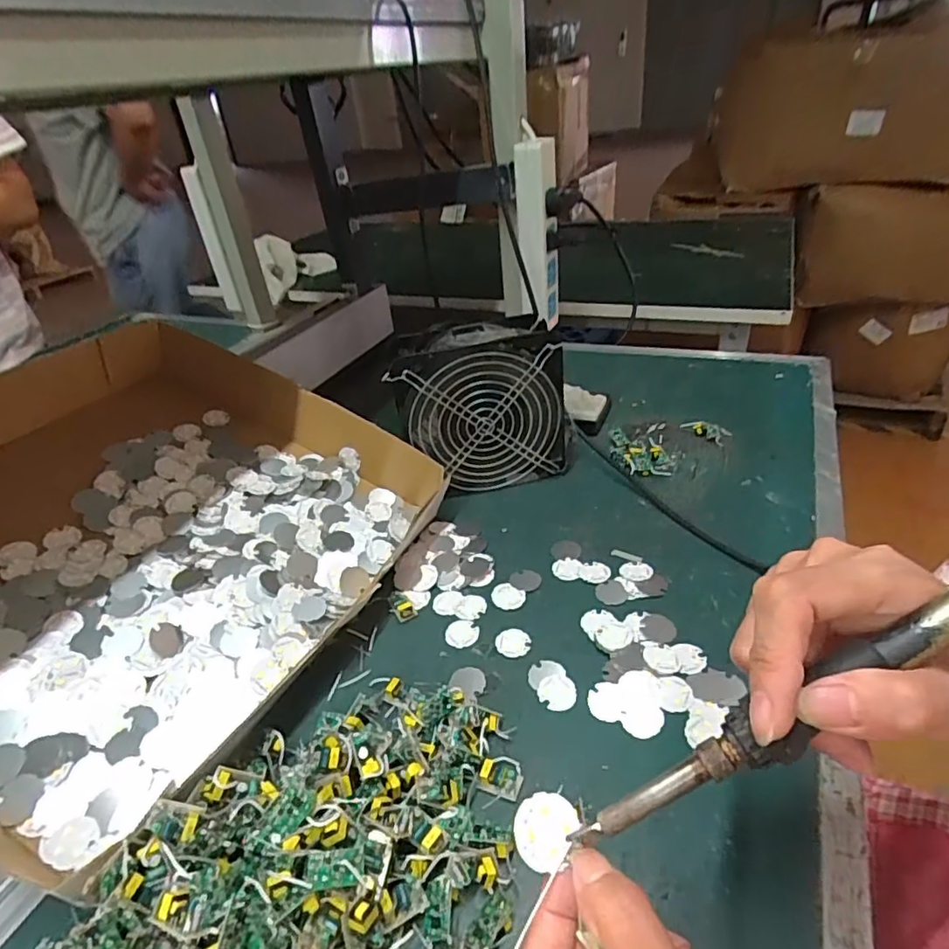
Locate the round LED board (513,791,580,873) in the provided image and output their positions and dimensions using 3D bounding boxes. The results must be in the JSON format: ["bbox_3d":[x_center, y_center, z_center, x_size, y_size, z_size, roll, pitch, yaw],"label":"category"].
[{"bbox_3d":[0.025,0.129,0.212,0.020,0.004,0.025,34,56,17],"label":"round LED board"}]

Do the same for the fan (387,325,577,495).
[{"bbox_3d":[0.010,-0.062,0.547,0.154,0.153,0.052,-9,35,-5],"label":"fan"}]

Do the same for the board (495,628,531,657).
[{"bbox_3d":[0.028,0.119,0.416,0.024,0.004,0.023,-4,35,3],"label":"board"}]

